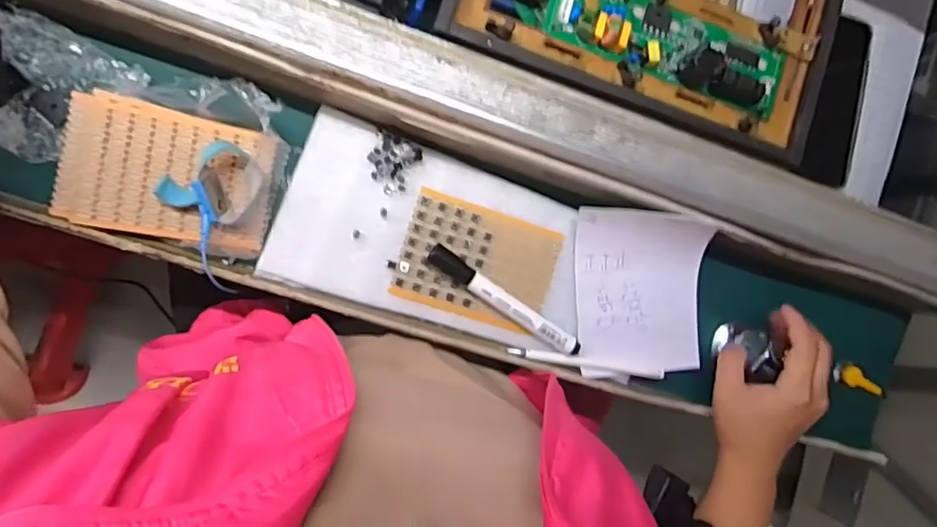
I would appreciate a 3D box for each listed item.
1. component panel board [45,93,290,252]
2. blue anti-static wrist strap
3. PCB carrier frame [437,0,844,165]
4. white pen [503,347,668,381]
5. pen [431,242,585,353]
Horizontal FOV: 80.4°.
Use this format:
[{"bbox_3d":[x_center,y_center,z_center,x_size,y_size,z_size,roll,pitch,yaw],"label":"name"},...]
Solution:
[{"bbox_3d":[-0.209,-0.063,0.389,0.139,0.014,0.088,9,88,-9],"label":"component panel board"},{"bbox_3d":[-0.184,-0.036,0.389,0.062,0.022,0.103,11,88,-9],"label":"blue anti-static wrist strap"},{"bbox_3d":[0.149,-0.226,0.417,0.287,0.032,0.230,17,87,-9],"label":"PCB carrier frame"},{"bbox_3d":[0.095,0.080,0.447,0.126,0.014,0.009,11,88,-9],"label":"white pen"},{"bbox_3d":[0.029,0.029,0.427,0.138,0.016,0.017,35,85,-8],"label":"pen"}]

